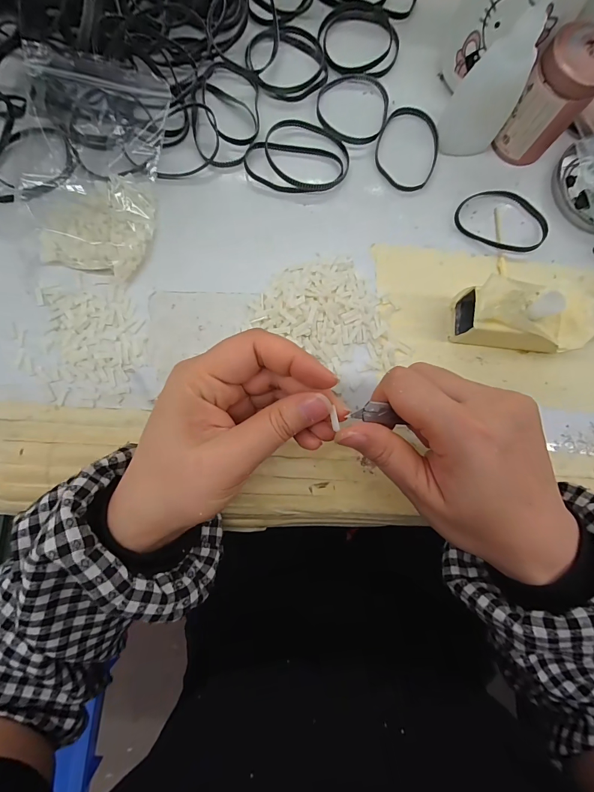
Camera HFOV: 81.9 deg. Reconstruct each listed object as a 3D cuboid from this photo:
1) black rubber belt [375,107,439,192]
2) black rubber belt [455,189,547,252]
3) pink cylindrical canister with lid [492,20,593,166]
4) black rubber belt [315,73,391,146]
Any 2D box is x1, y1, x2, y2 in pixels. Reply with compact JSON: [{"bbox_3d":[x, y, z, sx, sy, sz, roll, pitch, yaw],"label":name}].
[{"bbox_3d":[0.086,-0.192,0.265,0.048,0.004,0.066,15,83,-2],"label":"black rubber belt"},{"bbox_3d":[0.159,-0.135,0.262,0.073,0.006,0.048,23,83,-1],"label":"black rubber belt"},{"bbox_3d":[0.176,-0.208,0.241,0.044,0.067,0.037,39,83,1],"label":"pink cylindrical canister with lid"},{"bbox_3d":[0.043,-0.223,0.266,0.056,0.004,0.061,8,84,-3],"label":"black rubber belt"}]

